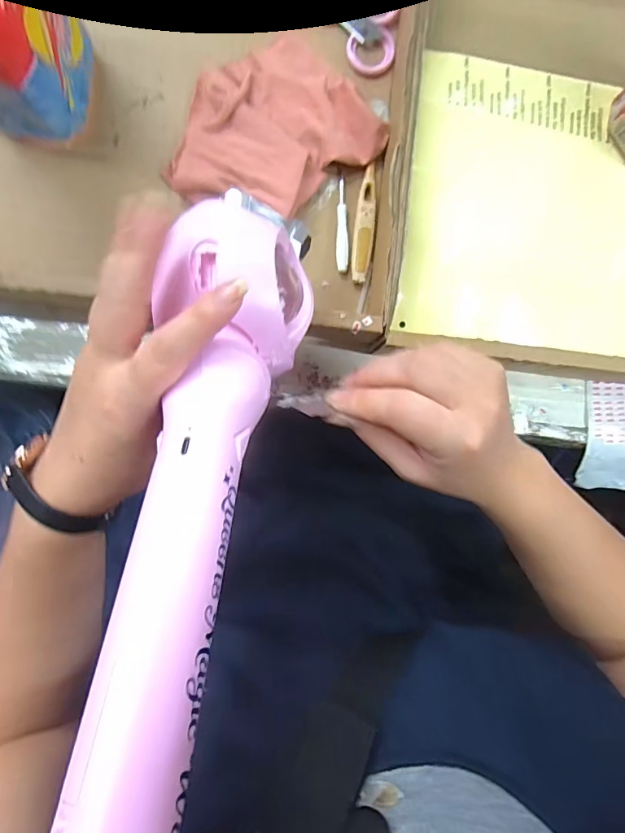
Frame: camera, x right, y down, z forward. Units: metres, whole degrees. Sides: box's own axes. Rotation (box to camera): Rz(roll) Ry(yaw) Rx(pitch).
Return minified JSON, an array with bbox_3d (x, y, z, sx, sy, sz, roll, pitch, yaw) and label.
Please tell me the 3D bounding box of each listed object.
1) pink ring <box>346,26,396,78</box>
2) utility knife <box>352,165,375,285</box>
[{"bbox_3d":[0.047,-0.285,0.360,0.039,0.004,0.036,0,90,-2],"label":"pink ring"},{"bbox_3d":[0.041,-0.150,0.354,0.014,0.006,0.092,8,90,-2],"label":"utility knife"}]

